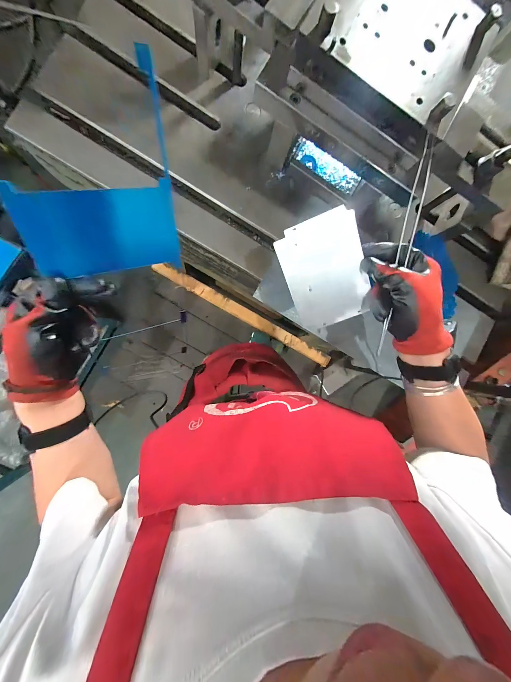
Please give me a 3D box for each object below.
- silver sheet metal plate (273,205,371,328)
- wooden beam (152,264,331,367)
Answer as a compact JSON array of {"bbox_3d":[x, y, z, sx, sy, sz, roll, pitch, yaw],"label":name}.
[{"bbox_3d":[0.090,-0.089,0.311,0.098,0.004,0.130,-20,108,12],"label":"silver sheet metal plate"},{"bbox_3d":[-0.040,-0.131,1.299,1.031,0.074,0.079,30,86,-8],"label":"wooden beam"}]

